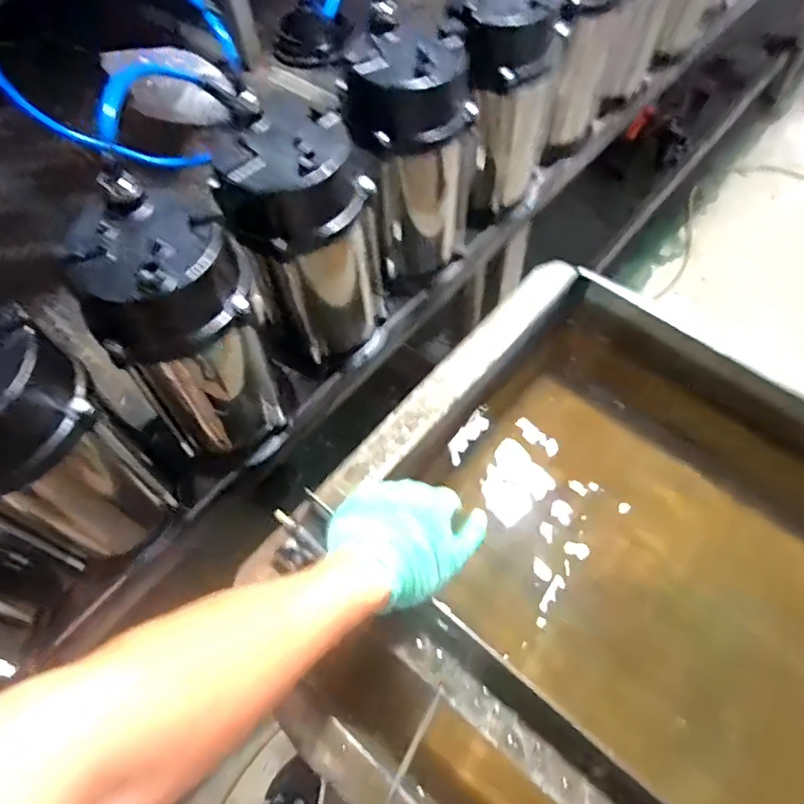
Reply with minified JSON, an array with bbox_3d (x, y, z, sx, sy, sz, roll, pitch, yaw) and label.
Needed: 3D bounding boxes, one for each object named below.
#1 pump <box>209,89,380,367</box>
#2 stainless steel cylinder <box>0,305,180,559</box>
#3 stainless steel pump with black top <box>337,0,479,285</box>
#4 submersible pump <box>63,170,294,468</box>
[{"bbox_3d":[-0.085,-0.146,0.552,0.115,0.251,0.102,-22,61,-9],"label":"pump"},{"bbox_3d":[-0.279,0.044,0.452,0.111,0.248,0.120,25,65,17],"label":"stainless steel cylinder"},{"bbox_3d":[0.011,-0.251,0.611,0.118,0.246,0.109,-11,60,-3],"label":"stainless steel pump with black top"},{"bbox_3d":[-0.177,-0.047,0.505,0.115,0.261,0.109,-14,61,-4],"label":"submersible pump"}]

